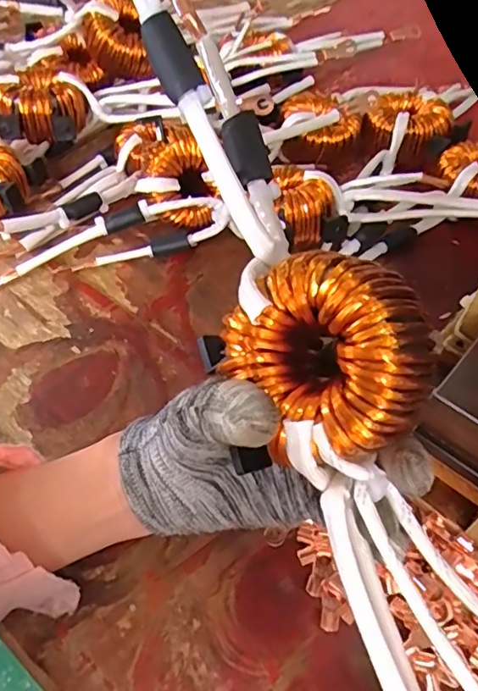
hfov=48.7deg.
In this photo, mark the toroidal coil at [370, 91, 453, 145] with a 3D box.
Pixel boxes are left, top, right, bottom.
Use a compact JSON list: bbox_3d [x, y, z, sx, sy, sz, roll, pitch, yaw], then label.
[{"bbox_3d":[0.163,-0.213,0.503,0.068,0.029,0.071,-1,53,1],"label":"toroidal coil"}]

